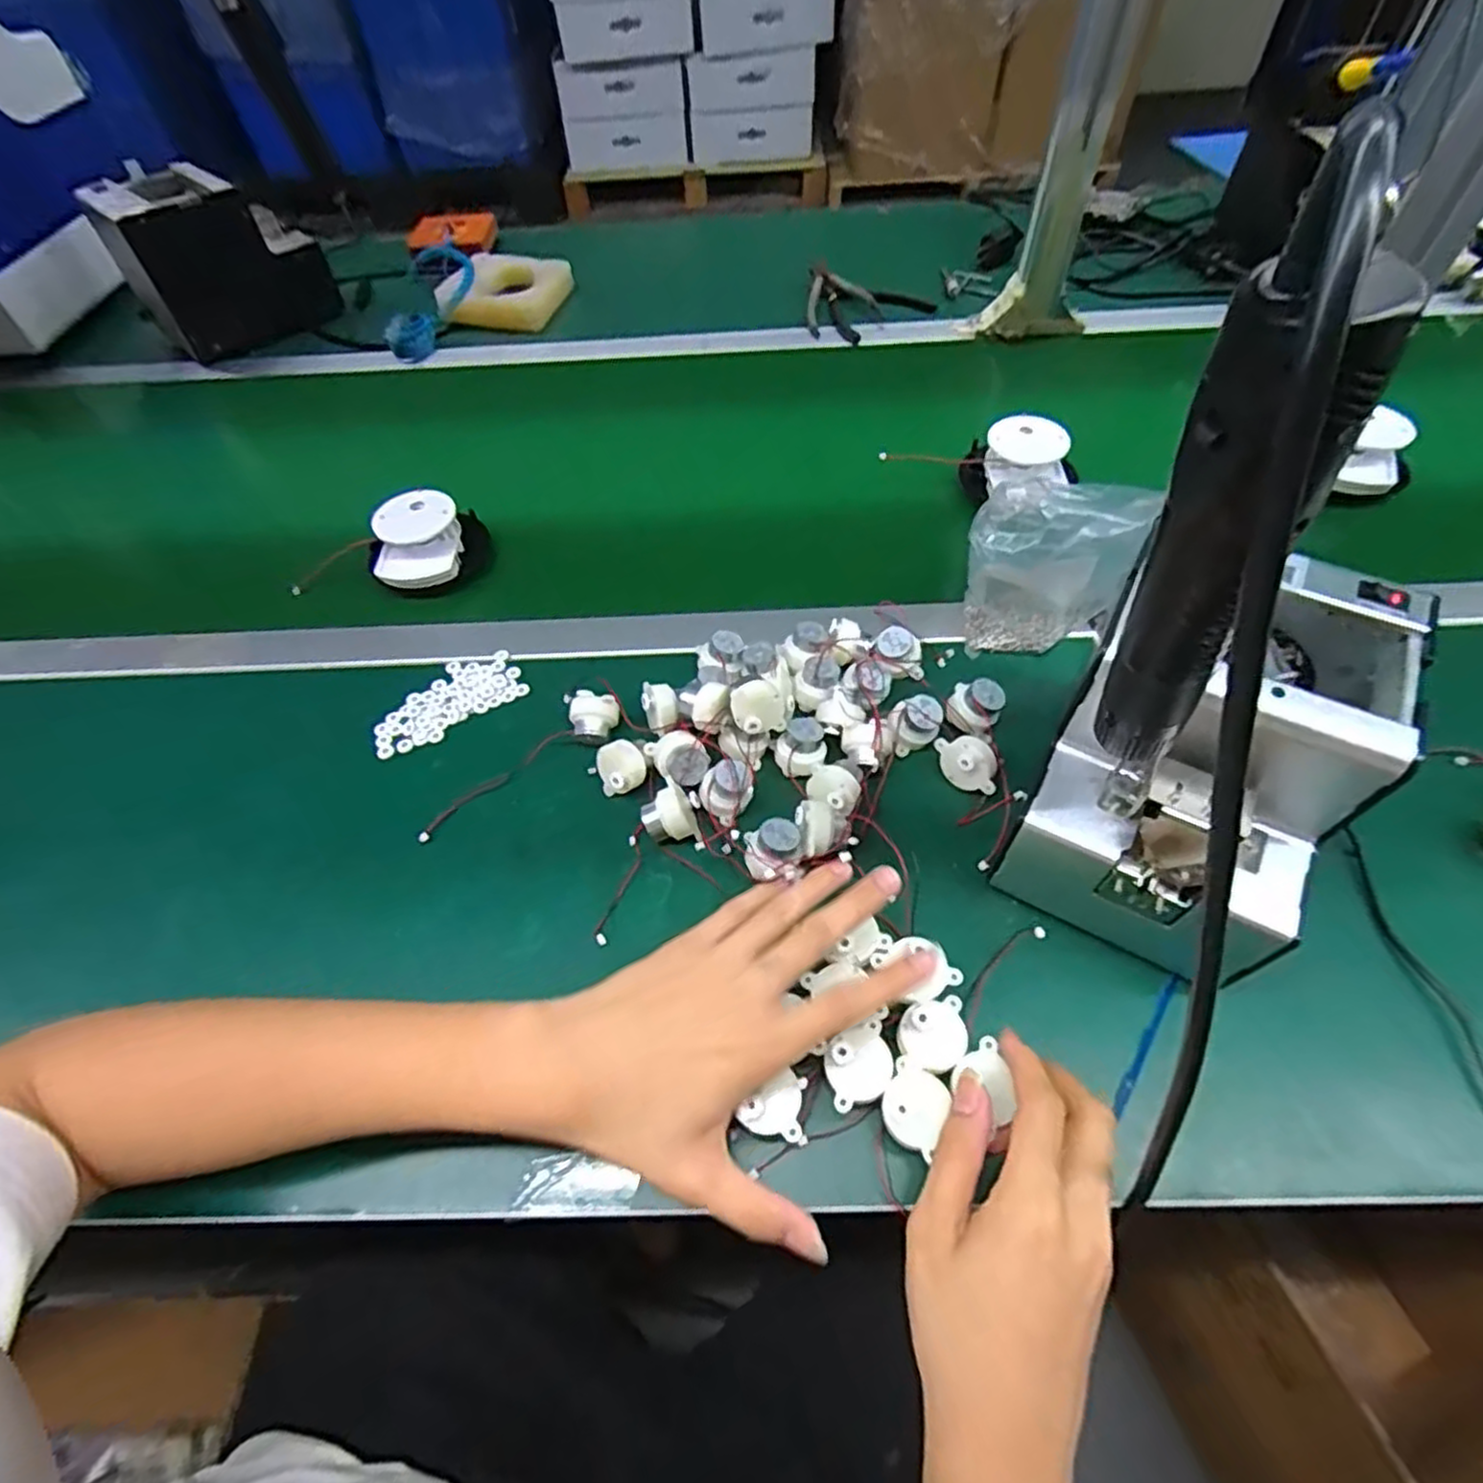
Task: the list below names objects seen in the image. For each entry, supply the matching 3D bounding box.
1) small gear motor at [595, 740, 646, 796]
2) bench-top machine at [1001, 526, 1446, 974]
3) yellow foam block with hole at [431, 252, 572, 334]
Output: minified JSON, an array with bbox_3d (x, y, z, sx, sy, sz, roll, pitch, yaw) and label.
[{"bbox_3d":[-0.078,0.016,0.465,0.029,0.026,0.031,-20,88,-11],"label":"small gear motor"},{"bbox_3d":[0.232,0.012,0.379,0.125,0.152,0.164,25,61,18],"label":"bench-top machine"},{"bbox_3d":[-0.288,-0.559,0.892,0.146,0.032,0.160,-5,56,0],"label":"yellow foam block with hole"}]

